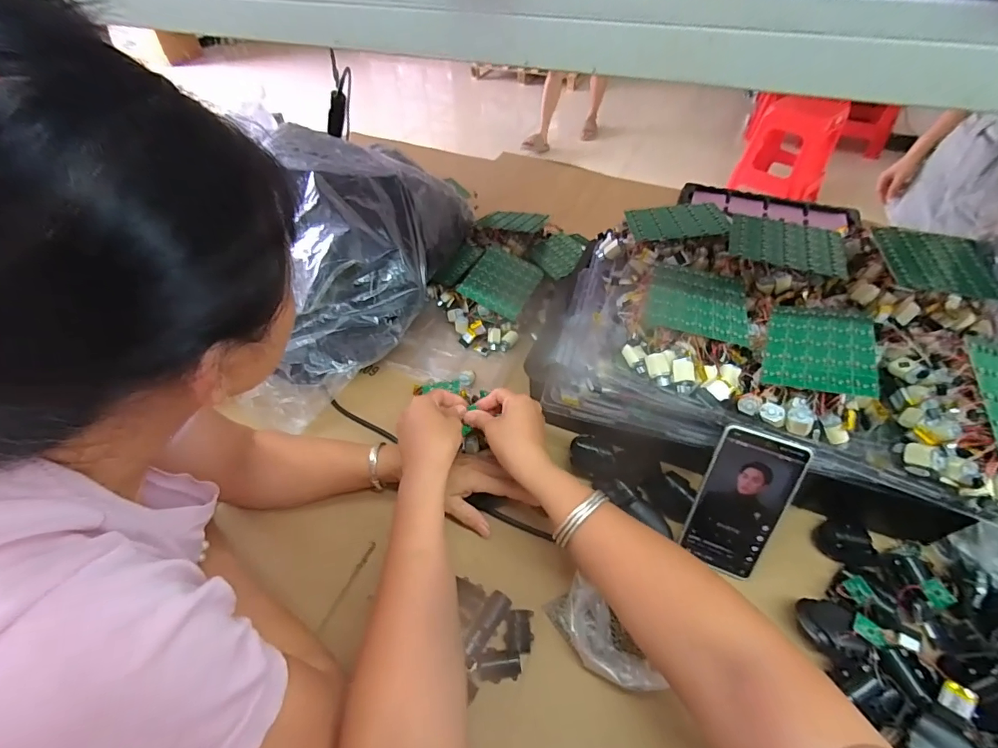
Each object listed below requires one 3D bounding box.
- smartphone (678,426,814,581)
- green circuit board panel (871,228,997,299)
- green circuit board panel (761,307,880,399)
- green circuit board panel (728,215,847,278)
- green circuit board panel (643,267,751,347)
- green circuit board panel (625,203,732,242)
[{"bbox_3d":[0.249,0.136,0.458,0.081,0.161,0.011,18,22,18],"label":"smartphone"},{"bbox_3d":[0.528,-0.133,0.532,0.141,0.010,0.104,10,57,0],"label":"green circuit board panel"},{"bbox_3d":[0.320,-0.028,0.447,0.089,0.007,0.124,9,46,30],"label":"green circuit board panel"},{"bbox_3d":[0.359,-0.166,0.559,0.128,0.011,0.104,18,51,16],"label":"green circuit board panel"},{"bbox_3d":[0.224,-0.084,0.505,0.106,0.008,0.123,16,48,8],"label":"green circuit board panel"},{"bbox_3d":[0.247,-0.213,0.623,0.124,0.010,0.089,-4,44,9],"label":"green circuit board panel"}]

